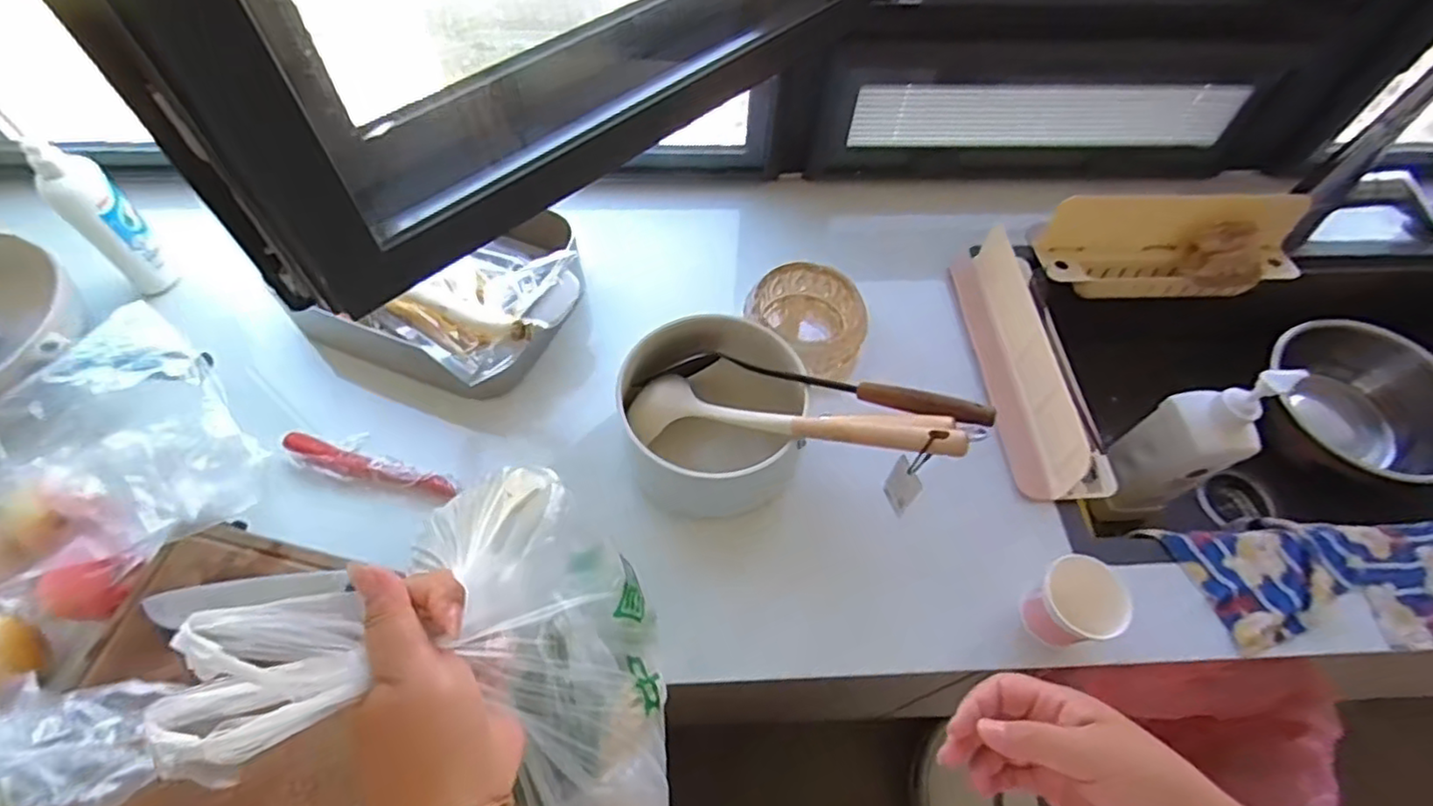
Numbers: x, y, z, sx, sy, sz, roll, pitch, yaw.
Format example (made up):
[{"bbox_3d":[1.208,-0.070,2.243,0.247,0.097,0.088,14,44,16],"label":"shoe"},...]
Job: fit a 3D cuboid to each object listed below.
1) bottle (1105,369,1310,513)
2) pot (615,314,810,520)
[{"bbox_3d":[0.550,0.044,0.754,0.074,0.244,0.085,1,59,-2],"label":"bottle"},{"bbox_3d":[-0.004,0.017,0.685,0.178,0.125,0.179,-15,61,-11],"label":"pot"}]

